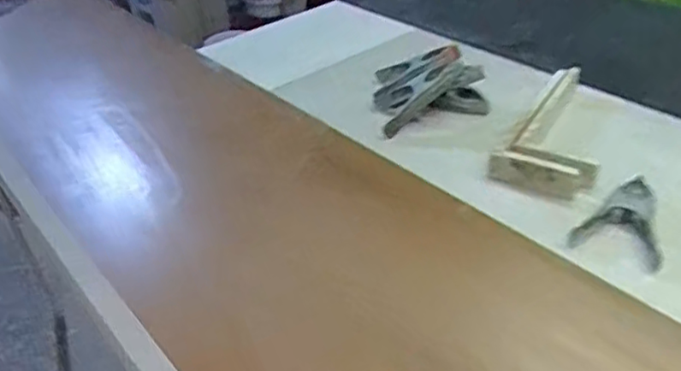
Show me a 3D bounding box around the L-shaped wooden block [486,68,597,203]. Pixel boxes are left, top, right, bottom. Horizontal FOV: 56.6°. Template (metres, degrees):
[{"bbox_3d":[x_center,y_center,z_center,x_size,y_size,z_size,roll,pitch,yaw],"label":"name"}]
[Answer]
[{"bbox_3d":[0.354,-0.091,0.970,0.137,0.056,0.319,20,42,27],"label":"L-shaped wooden block"}]

